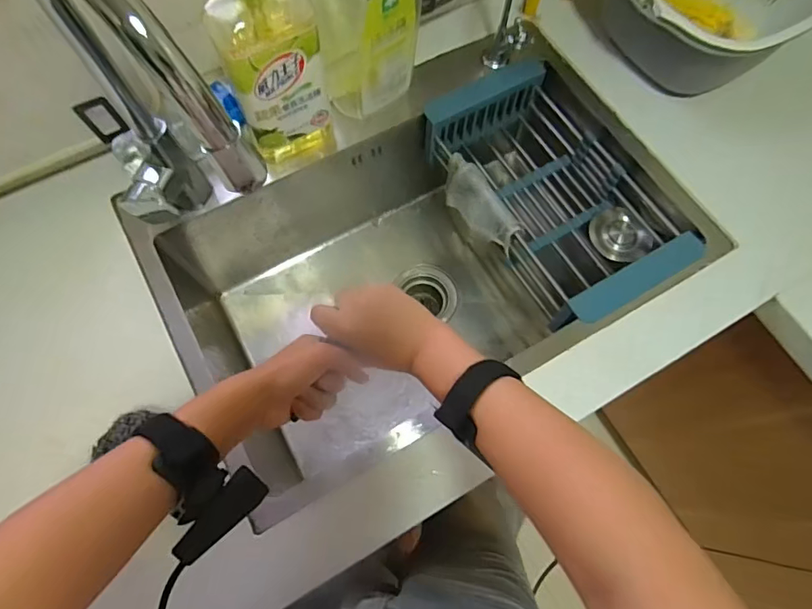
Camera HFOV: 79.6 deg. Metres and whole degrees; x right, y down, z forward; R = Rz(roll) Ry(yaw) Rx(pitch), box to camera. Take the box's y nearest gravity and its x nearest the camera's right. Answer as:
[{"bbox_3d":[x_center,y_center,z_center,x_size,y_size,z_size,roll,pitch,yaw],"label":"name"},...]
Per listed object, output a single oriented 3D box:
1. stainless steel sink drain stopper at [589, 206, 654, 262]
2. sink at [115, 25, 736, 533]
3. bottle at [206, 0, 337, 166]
[{"bbox_3d":[0.294,-0.096,0.675,0.078,0.026,0.063,44,109,0],"label":"stainless steel sink drain stopper"},{"bbox_3d":[0.016,-0.060,0.718,0.624,0.281,0.440,-29,73,-11],"label":"sink"},{"bbox_3d":[-0.141,-0.265,0.518,0.096,0.277,0.074,-19,72,-8],"label":"bottle"}]

